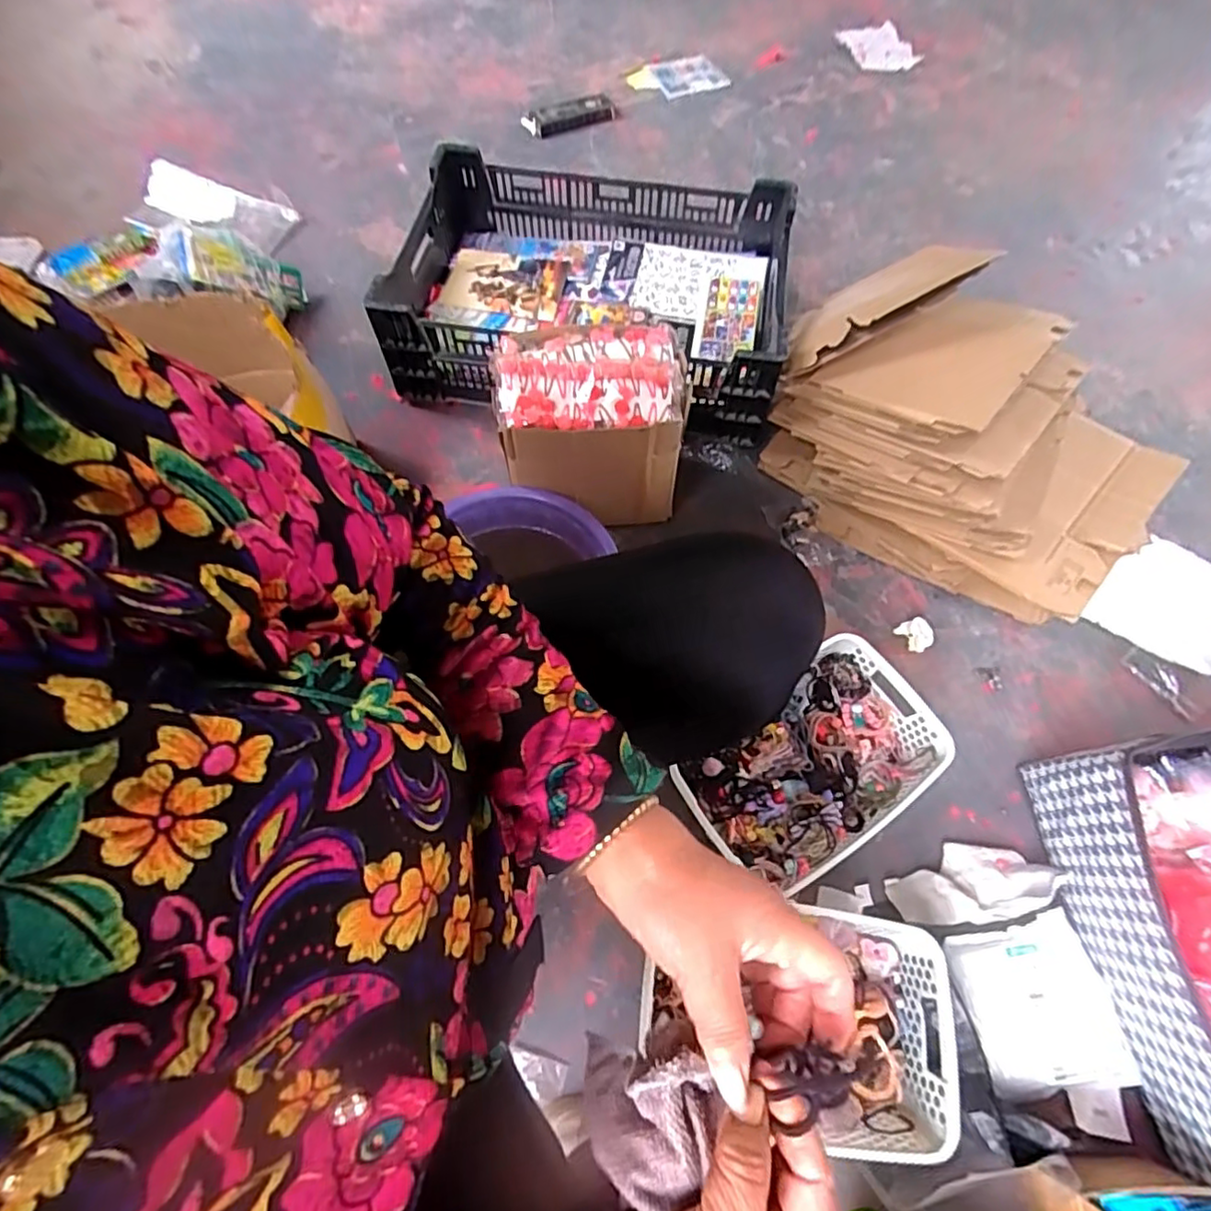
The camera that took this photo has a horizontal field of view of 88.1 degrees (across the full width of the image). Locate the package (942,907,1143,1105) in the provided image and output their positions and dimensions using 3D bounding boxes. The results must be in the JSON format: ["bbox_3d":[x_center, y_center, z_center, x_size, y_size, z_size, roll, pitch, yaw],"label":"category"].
[{"bbox_3d":[0.462,0.435,0.676,0.158,0.023,0.158,-10,66,-7],"label":"package"}]

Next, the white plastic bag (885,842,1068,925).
[{"bbox_3d":[0.424,0.321,0.724,0.182,0.036,0.080,-2,66,-4],"label":"white plastic bag"}]

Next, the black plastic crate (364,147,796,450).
[{"bbox_3d":[-0.030,-0.507,1.016,0.608,0.176,0.423,7,65,1],"label":"black plastic crate"}]

